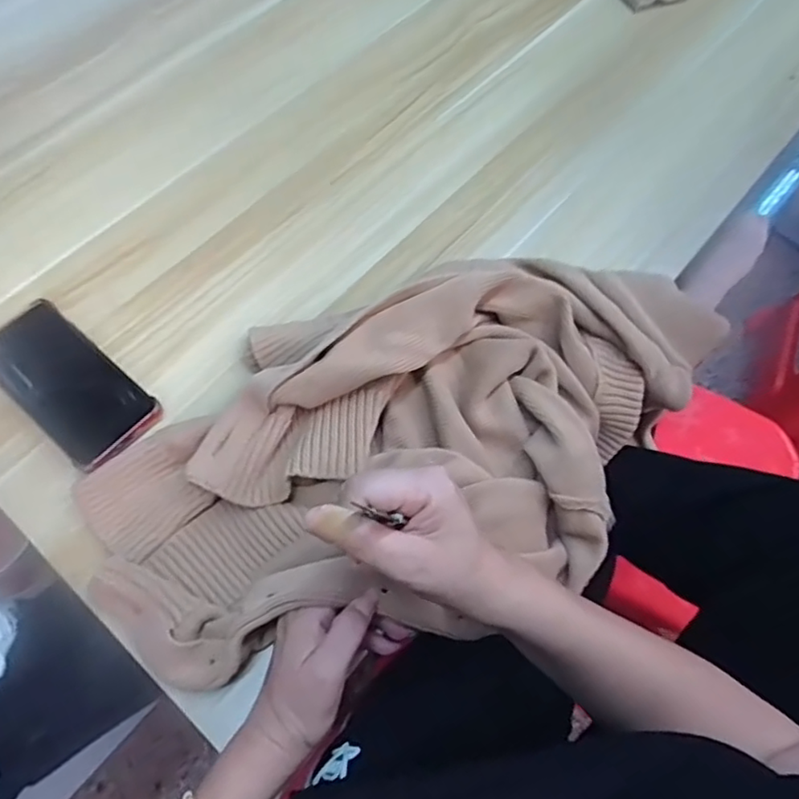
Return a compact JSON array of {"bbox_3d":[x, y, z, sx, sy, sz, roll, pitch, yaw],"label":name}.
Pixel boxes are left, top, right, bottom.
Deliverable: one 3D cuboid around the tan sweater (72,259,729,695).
[{"bbox_3d":[0.030,0.024,0.468,0.529,0.097,0.263,-23,68,-11],"label":"tan sweater"}]

